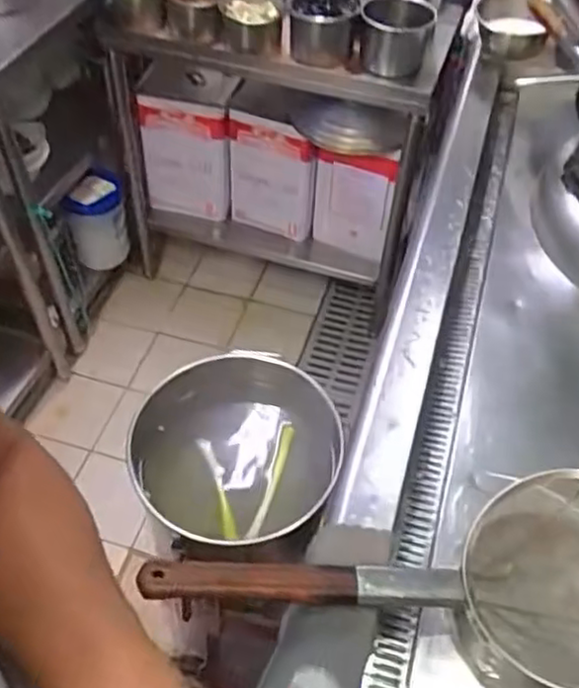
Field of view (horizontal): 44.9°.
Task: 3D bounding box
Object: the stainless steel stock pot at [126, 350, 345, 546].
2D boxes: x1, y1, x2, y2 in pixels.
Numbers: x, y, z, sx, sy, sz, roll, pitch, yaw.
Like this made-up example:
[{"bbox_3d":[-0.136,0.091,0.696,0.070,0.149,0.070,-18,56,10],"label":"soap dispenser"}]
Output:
[{"bbox_3d":[-0.077,0.174,1.072,0.275,0.183,0.291,1,50,-1],"label":"stainless steel stock pot"}]

